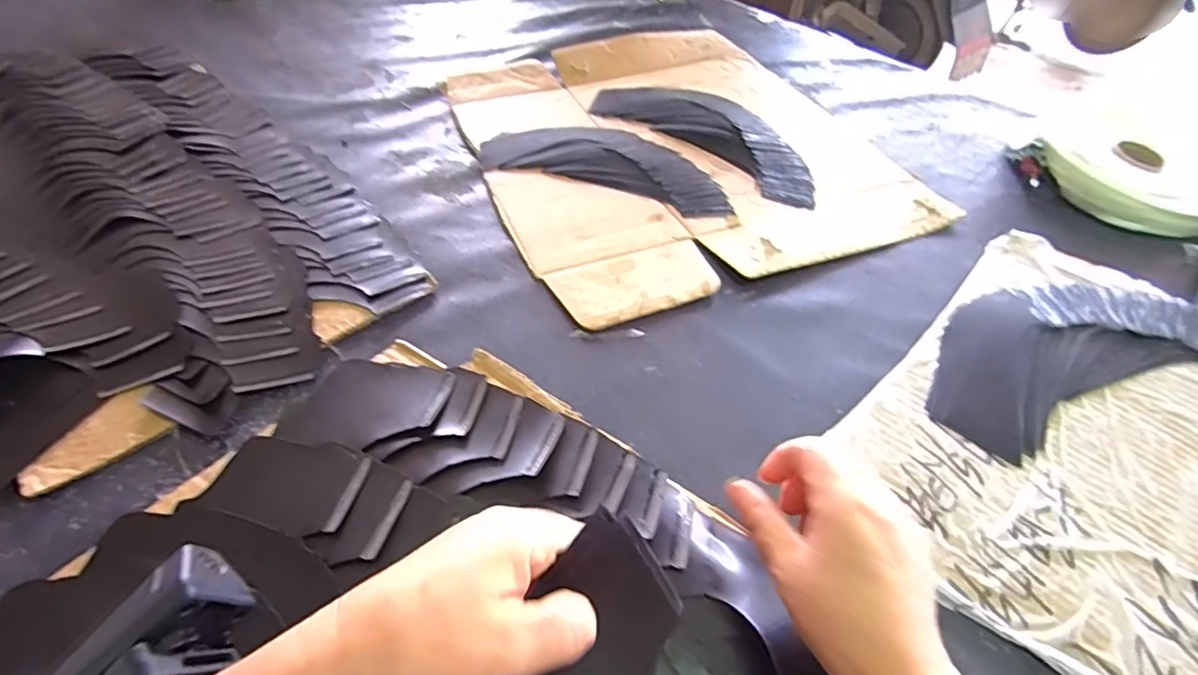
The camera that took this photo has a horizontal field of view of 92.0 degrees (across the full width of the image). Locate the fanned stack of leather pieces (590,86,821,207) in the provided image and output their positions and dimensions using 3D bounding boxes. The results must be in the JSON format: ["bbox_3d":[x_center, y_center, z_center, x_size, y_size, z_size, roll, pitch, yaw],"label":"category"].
[{"bbox_3d":[0.128,-0.237,0.645,0.298,0.014,0.123,37,56,27],"label":"fanned stack of leather pieces"}]

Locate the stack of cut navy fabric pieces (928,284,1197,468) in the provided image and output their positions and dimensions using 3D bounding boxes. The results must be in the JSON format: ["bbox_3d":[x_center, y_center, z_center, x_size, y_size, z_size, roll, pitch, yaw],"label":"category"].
[{"bbox_3d":[0.342,0.007,0.427,0.247,0.024,0.116,-14,49,-16],"label":"stack of cut navy fabric pieces"}]

